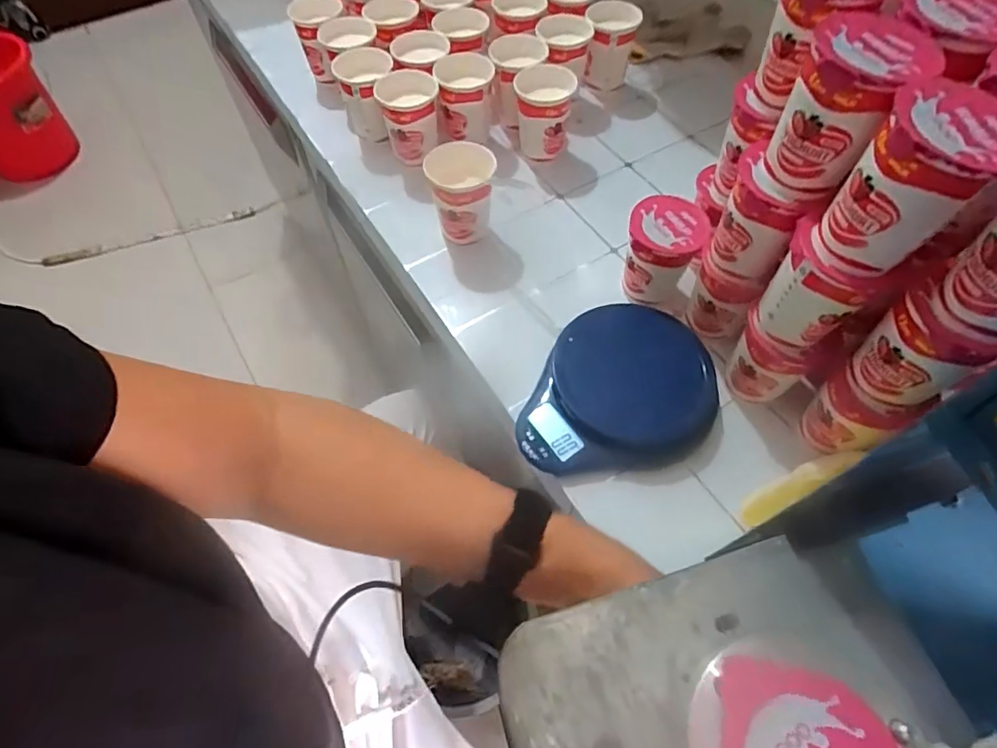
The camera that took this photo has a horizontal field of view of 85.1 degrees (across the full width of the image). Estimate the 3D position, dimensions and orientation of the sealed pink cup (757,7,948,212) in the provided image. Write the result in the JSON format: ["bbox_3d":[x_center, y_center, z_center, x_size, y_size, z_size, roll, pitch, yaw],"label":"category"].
[{"bbox_3d":[0.211,-0.160,0.340,0.068,0.089,0.064,-40,66,-20],"label":"sealed pink cup"}]

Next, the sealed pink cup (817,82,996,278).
[{"bbox_3d":[0.229,-0.103,0.303,0.061,0.085,0.062,28,64,16],"label":"sealed pink cup"}]

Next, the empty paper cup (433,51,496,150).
[{"bbox_3d":[-0.038,-0.314,0.637,0.066,0.086,0.065,-2,59,0],"label":"empty paper cup"}]

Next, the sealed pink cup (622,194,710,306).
[{"bbox_3d":[0.150,-0.113,0.507,0.065,0.082,0.063,0,59,1],"label":"sealed pink cup"}]

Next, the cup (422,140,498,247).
[{"bbox_3d":[-0.037,-0.185,0.555,0.065,0.082,0.060,0,59,1],"label":"cup"}]

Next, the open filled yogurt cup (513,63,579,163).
[{"bbox_3d":[0.052,-0.297,0.625,0.067,0.082,0.061,5,60,4],"label":"open filled yogurt cup"}]

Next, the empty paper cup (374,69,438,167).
[{"bbox_3d":[-0.100,-0.289,0.618,0.062,0.078,0.063,0,59,1],"label":"empty paper cup"}]

